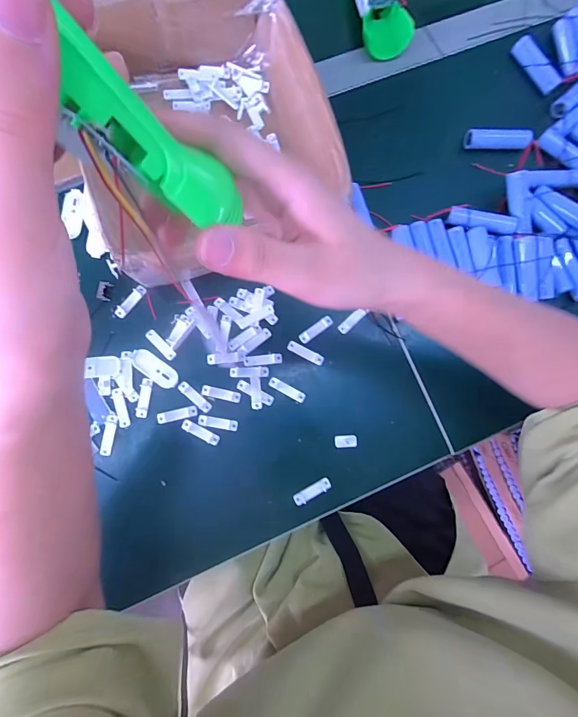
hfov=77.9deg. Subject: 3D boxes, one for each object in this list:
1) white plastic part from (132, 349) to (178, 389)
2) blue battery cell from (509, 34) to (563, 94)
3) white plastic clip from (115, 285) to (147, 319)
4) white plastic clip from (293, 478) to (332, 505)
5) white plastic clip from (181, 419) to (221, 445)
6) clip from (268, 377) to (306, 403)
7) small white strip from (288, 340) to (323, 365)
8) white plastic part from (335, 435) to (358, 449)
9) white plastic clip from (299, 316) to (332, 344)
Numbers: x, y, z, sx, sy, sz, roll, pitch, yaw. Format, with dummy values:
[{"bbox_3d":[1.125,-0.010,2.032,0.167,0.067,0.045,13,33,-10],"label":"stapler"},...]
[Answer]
[{"bbox_3d":[-0.129,0.010,0.344,0.050,0.004,0.020,37,83,1],"label":"white plastic part"},{"bbox_3d":[0.274,-0.326,0.400,0.018,0.020,0.068,-36,87,-6],"label":"blue battery cell"},{"bbox_3d":[-0.156,-0.056,0.350,0.010,0.004,0.038,40,83,2],"label":"white plastic clip"},{"bbox_3d":[0.023,0.127,0.342,0.038,0.004,0.011,-26,86,-6],"label":"white plastic clip"},{"bbox_3d":[-0.084,0.071,0.339,0.038,0.004,0.010,29,83,0],"label":"white plastic clip"},{"bbox_3d":[-0.002,0.031,0.350,0.039,0.004,0.009,30,83,1],"label":"clip"},{"bbox_3d":[0.017,-0.006,0.355,0.038,0.004,0.010,28,83,0],"label":"small white strip"},{"bbox_3d":[0.056,0.081,0.349,0.021,0.008,0.012,-2,84,-3],"label":"white plastic part"},{"bbox_3d":[0.027,-0.029,0.358,0.038,0.004,0.011,-38,87,-7],"label":"white plastic clip"}]

